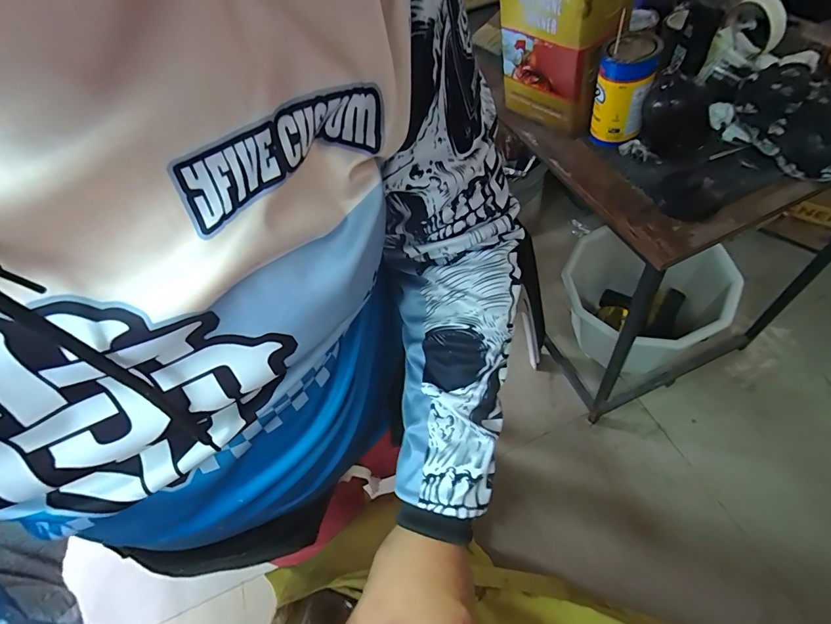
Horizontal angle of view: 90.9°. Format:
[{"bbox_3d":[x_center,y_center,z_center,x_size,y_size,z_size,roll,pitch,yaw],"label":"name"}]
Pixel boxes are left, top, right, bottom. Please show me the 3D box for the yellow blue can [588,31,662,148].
[{"bbox_3d":[0.293,-0.312,0.588,0.079,0.125,0.087,18,60,14],"label":"yellow blue can"}]

